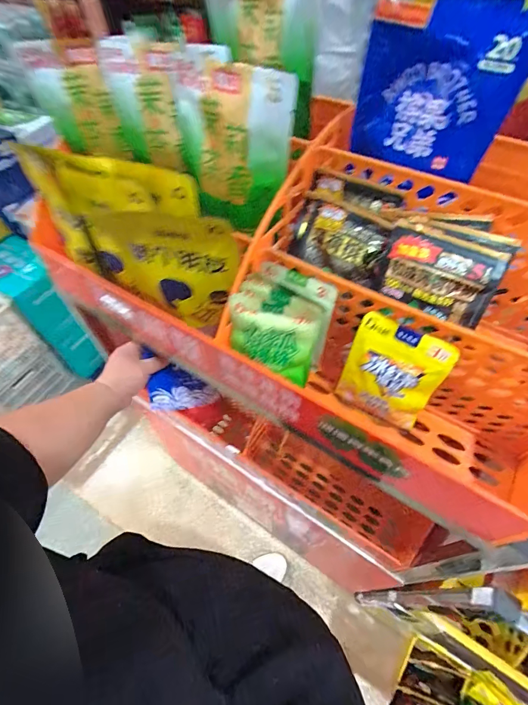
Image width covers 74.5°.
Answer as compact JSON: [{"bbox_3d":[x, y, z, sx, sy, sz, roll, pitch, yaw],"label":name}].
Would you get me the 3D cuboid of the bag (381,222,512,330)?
[{"bbox_3d":[0.171,-0.077,0.342,0.105,0.072,0.032,27,22,17],"label":"bag"}]

